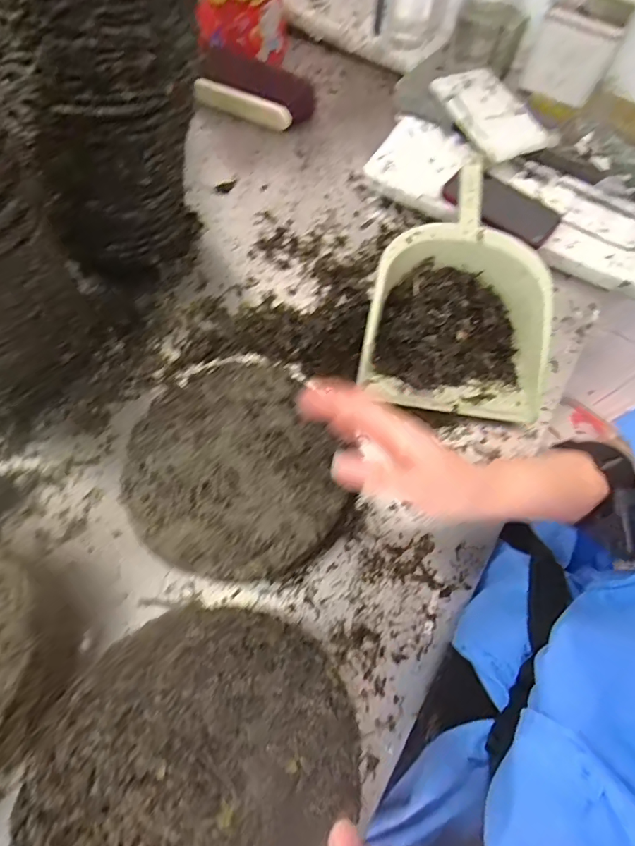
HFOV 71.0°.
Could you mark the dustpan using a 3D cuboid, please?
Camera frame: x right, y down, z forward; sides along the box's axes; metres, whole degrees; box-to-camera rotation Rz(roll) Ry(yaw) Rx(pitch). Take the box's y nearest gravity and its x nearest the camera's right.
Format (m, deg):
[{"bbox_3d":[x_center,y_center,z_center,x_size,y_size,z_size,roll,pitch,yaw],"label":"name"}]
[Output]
[{"bbox_3d":[0.190,-0.178,0.574,0.229,0.072,0.342,10,68,2],"label":"dustpan"}]

